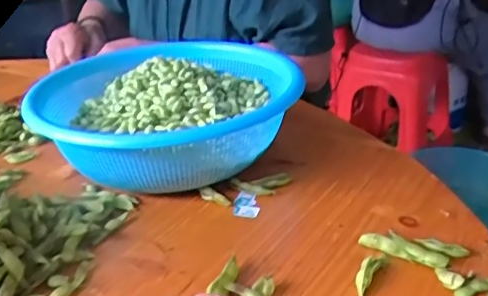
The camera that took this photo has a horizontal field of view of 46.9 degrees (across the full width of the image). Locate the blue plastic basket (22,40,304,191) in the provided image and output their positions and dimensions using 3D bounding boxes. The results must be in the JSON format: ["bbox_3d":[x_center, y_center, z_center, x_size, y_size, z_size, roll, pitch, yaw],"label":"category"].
[{"bbox_3d":[-0.090,-0.030,0.622,0.276,0.098,0.259,-26,33,-37],"label":"blue plastic basket"}]

